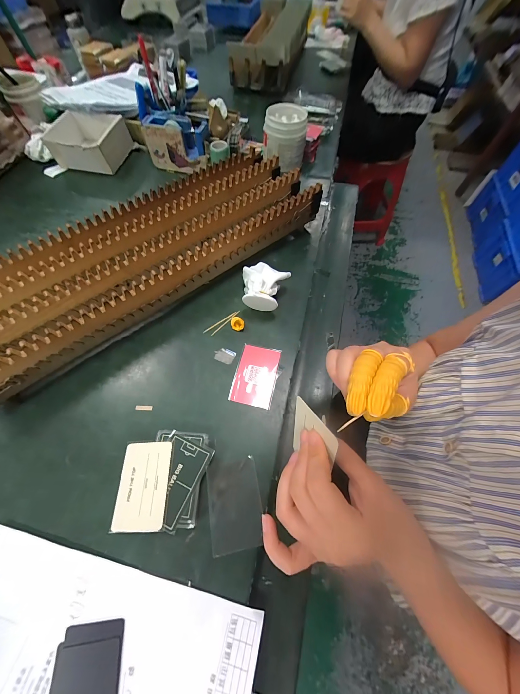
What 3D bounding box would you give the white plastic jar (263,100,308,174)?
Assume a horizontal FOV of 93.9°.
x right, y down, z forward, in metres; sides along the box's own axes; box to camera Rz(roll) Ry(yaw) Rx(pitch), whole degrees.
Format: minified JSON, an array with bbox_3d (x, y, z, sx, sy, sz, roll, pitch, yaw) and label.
[{"bbox_3d":[0.056,-0.480,0.561,0.095,0.095,0.089,3,64,1],"label":"white plastic jar"}]

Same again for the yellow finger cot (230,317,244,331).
[{"bbox_3d":[-0.035,-0.036,0.372,0.022,0.017,0.014,9,63,3],"label":"yellow finger cot"}]

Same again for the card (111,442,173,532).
[{"bbox_3d":[-0.128,0.150,0.267,0.054,0.004,0.083,-3,60,2],"label":"card"}]

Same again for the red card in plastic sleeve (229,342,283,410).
[{"bbox_3d":[-0.005,0.038,0.343,0.056,0.004,0.088,12,64,4],"label":"red card in plastic sleeve"}]

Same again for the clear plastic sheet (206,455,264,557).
[{"bbox_3d":[-0.028,0.173,0.273,0.057,0.004,0.086,-10,58,-6],"label":"clear plastic sheet"}]

